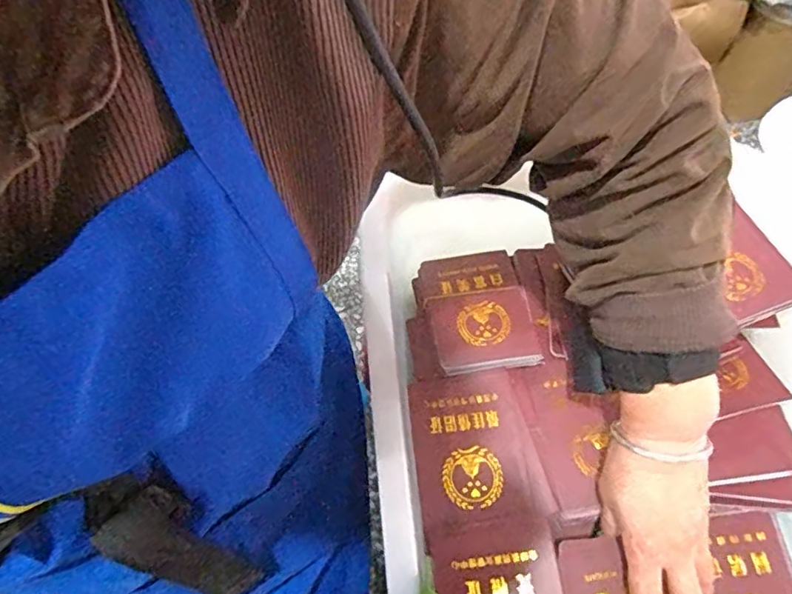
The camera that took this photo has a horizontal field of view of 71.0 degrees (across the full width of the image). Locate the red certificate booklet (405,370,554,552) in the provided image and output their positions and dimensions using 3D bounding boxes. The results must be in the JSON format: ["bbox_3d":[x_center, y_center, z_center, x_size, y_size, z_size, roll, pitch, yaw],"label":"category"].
[{"bbox_3d":[0.058,0.120,0.437,0.094,0.013,0.123,-11,62,-6],"label":"red certificate booklet"}]

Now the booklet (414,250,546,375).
[{"bbox_3d":[0.072,0.011,0.499,0.090,0.006,0.120,-10,55,-3],"label":"booklet"}]

